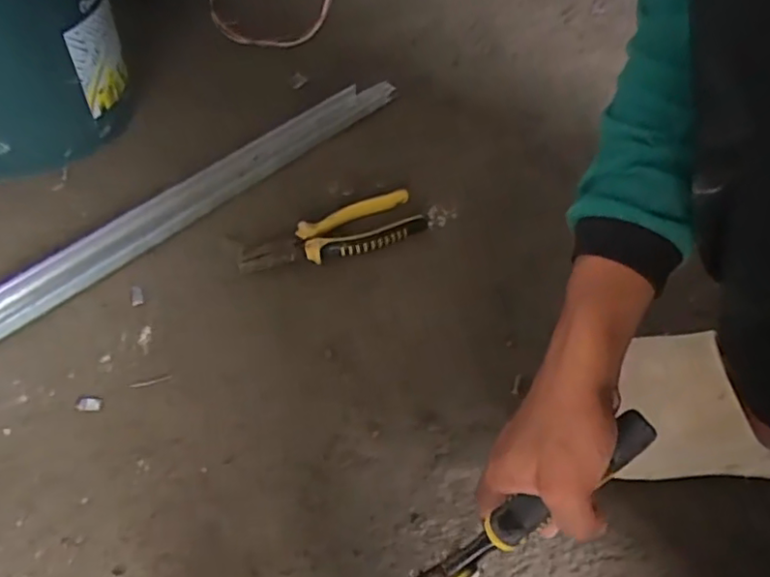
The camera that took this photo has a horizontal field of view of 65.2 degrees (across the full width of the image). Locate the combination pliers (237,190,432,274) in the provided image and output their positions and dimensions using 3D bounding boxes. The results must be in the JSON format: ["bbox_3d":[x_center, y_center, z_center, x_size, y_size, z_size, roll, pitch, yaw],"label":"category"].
[{"bbox_3d":[-0.056,-0.058,0.651,0.201,0.028,0.056,-16,53,-12],"label":"combination pliers"}]

